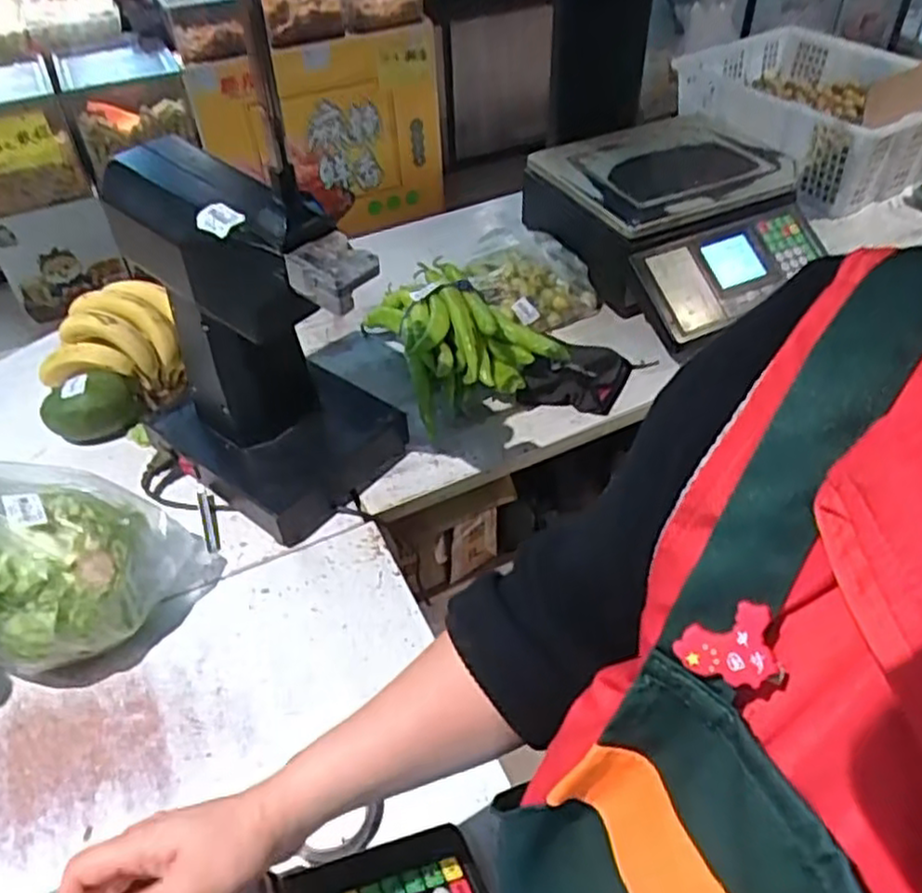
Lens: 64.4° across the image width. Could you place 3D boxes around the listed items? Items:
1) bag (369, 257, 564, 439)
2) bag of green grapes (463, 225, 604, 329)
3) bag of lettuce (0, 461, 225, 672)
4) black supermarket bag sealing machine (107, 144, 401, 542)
[{"bbox_3d":[-0.006,-0.147,1.025,0.197,0.137,0.254,-22,48,-18],"label":"bag"},{"bbox_3d":[0.100,-0.245,1.090,0.201,0.087,0.128,15,47,17],"label":"bag of green grapes"},{"bbox_3d":[-0.405,0.094,0.724,0.188,0.227,0.210,25,51,25],"label":"bag of lettuce"},{"bbox_3d":[-0.213,-0.110,0.821,0.271,0.394,0.214,27,52,27],"label":"black supermarket bag sealing machine"}]

